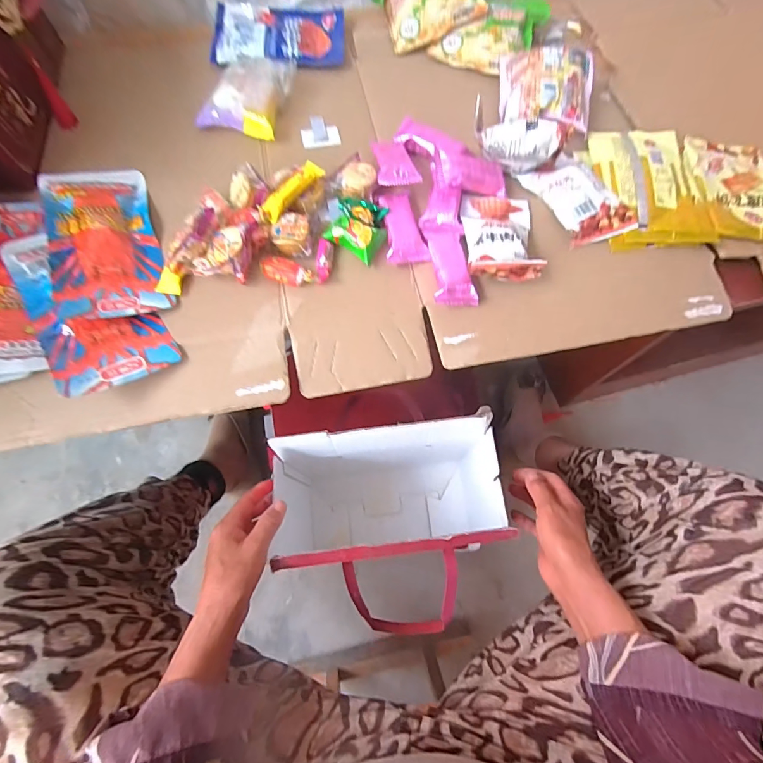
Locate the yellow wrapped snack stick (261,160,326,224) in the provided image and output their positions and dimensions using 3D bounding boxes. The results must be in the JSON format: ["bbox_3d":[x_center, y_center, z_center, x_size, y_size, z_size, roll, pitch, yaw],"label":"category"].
[{"bbox_3d":[-0.095,-0.204,0.427,0.022,0.011,0.081,36,71,13],"label":"yellow wrapped snack stick"}]

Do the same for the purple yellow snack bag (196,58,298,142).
[{"bbox_3d":[-0.167,-0.353,0.496,0.093,0.029,0.105,12,67,4],"label":"purple yellow snack bag"}]

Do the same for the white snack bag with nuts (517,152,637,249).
[{"bbox_3d":[0.219,-0.209,0.451,0.074,0.032,0.123,-25,70,-12],"label":"white snack bag with nuts"}]

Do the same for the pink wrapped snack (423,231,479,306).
[{"bbox_3d":[0.070,-0.117,0.419,0.040,0.023,0.085,-8,67,-5],"label":"pink wrapped snack"}]

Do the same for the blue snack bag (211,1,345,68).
[{"bbox_3d":[-0.140,-0.480,0.553,0.172,0.019,0.130,-3,67,-3],"label":"blue snack bag"}]

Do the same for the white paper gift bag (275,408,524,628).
[{"bbox_3d":[0.020,0.152,0.552,0.286,0.260,0.140,-7,70,-1],"label":"white paper gift bag"}]

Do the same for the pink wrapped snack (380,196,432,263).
[{"bbox_3d":[0.025,-0.167,0.437,0.043,0.020,0.081,-4,67,-3],"label":"pink wrapped snack"}]

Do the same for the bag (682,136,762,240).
[{"bbox_3d":[0.412,-0.226,0.477,0.113,0.028,0.154,0,67,-1],"label":"bag"}]

